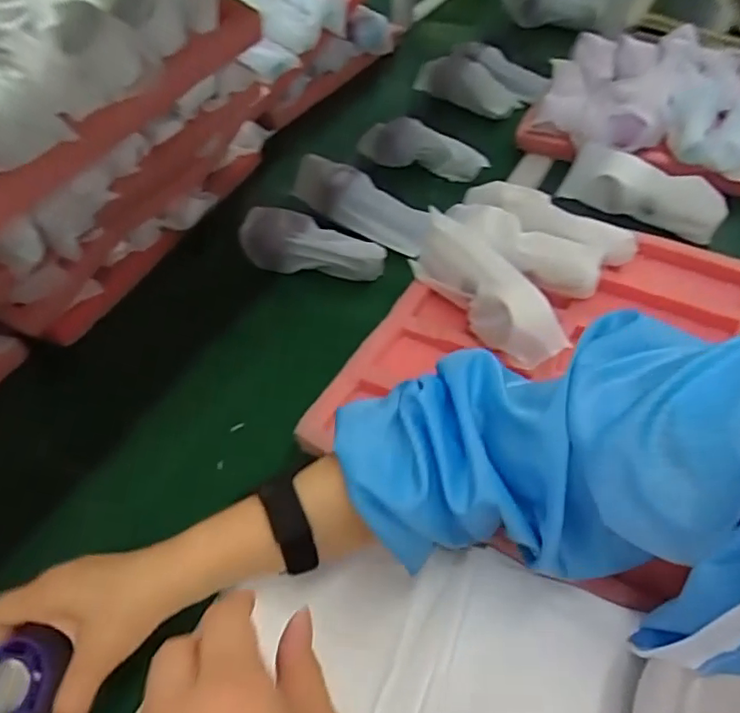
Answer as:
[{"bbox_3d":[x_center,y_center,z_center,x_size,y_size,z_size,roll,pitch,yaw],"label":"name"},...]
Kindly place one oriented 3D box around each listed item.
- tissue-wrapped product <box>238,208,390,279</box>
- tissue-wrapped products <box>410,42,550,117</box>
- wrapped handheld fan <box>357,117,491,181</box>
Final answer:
[{"bbox_3d":[-0.072,-0.129,0.670,0.183,0.052,0.058,16,51,18],"label":"tissue-wrapped product"},{"bbox_3d":[0.196,-0.481,0.955,0.198,0.061,0.135,35,59,30],"label":"tissue-wrapped products"},{"bbox_3d":[0.078,-0.304,0.817,0.187,0.059,0.056,15,51,17],"label":"wrapped handheld fan"}]

